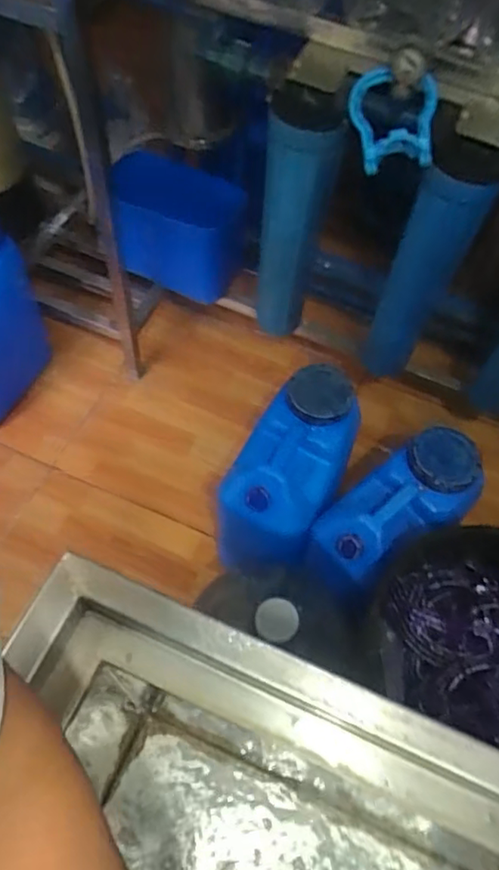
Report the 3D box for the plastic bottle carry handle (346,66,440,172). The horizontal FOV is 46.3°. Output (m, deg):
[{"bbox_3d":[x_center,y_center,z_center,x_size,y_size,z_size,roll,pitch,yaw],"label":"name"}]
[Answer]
[{"bbox_3d":[0.197,-0.429,0.816,0.127,0.101,0.078,12,59,2],"label":"plastic bottle carry handle"}]

